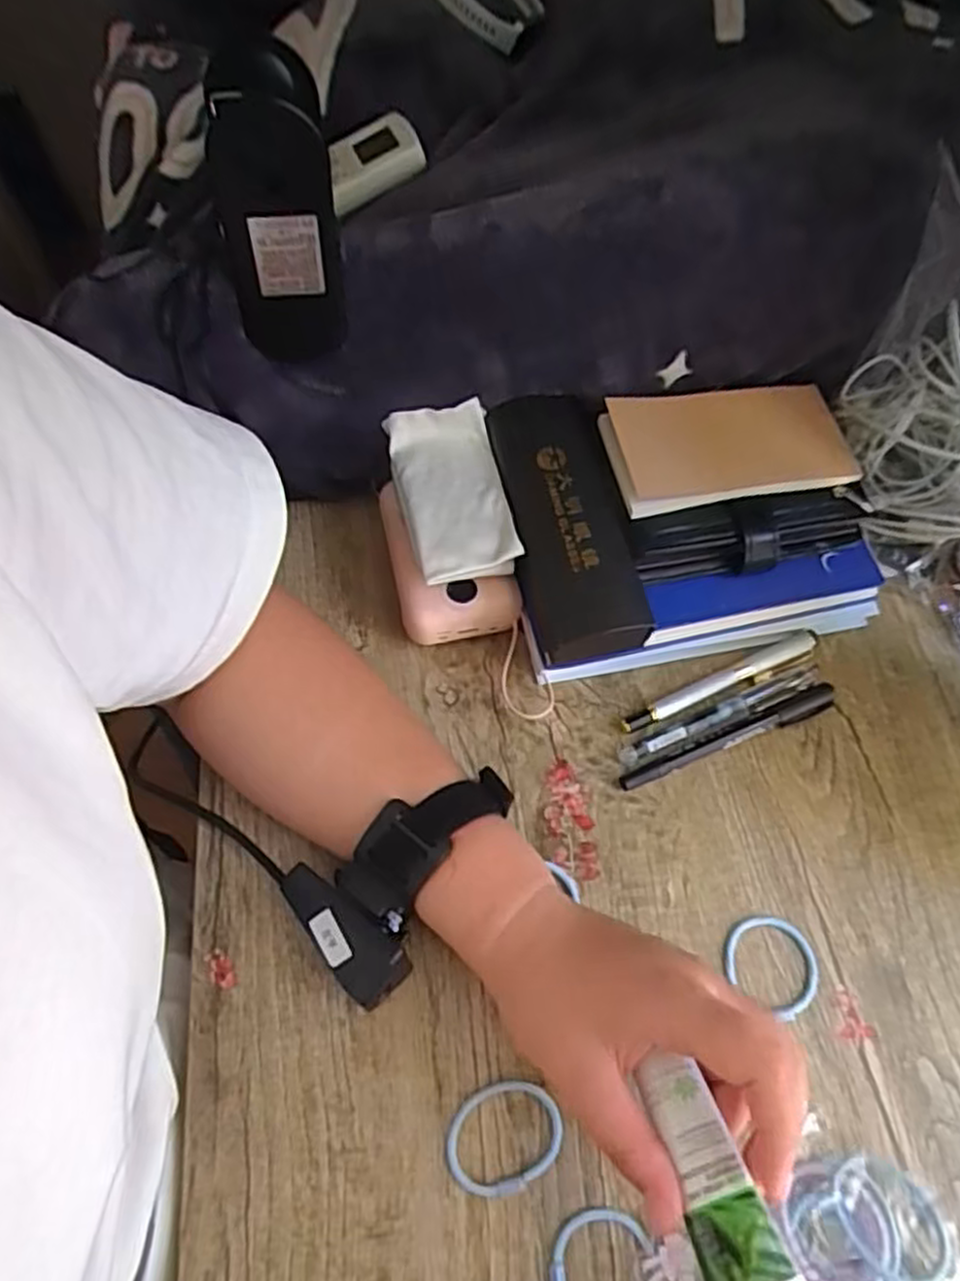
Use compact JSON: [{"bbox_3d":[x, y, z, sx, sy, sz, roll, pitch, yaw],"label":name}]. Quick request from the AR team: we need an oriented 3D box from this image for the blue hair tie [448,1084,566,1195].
[{"bbox_3d":[0.010,0.225,0.353,0.051,0.004,0.042,-29,67,-15],"label":"blue hair tie"}]

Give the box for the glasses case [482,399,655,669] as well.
[{"bbox_3d":[0.050,-0.063,0.442,0.062,0.041,0.161,-8,63,-6],"label":"glasses case"}]

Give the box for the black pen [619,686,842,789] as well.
[{"bbox_3d":[0.144,0.056,0.442,0.139,0.008,0.014,-21,66,-12],"label":"black pen"}]

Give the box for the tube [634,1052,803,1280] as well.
[{"bbox_3d":[0.088,0.205,0.275,0.034,0.012,0.102,-13,52,-9],"label":"tube"}]

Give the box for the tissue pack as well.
[{"bbox_3d":[-0.016,-0.086,0.444,0.060,0.024,0.103,-9,64,-6],"label":"tissue pack"}]

